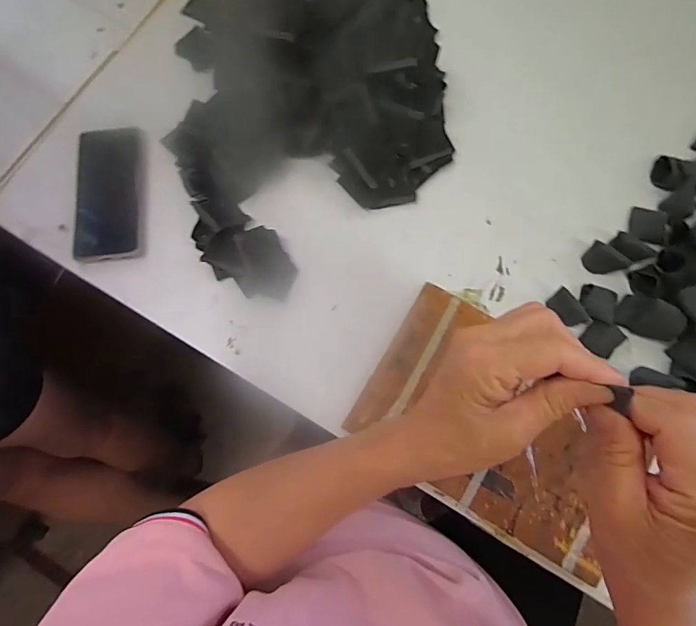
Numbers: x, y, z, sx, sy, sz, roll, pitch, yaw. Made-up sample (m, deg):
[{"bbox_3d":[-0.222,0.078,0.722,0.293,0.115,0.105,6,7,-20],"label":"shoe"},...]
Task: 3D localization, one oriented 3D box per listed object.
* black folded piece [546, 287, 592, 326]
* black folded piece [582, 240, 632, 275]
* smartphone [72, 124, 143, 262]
[{"bbox_3d":[0.227,-0.002,0.442,0.017,0.030,0.043,-38,78,-8],"label":"black folded piece"},{"bbox_3d":[0.272,-0.055,0.453,0.017,0.038,0.037,-44,79,-10],"label":"black folded piece"},{"bbox_3d":[-0.278,-0.141,0.492,0.075,0.006,0.167,-5,76,-1],"label":"smartphone"}]

